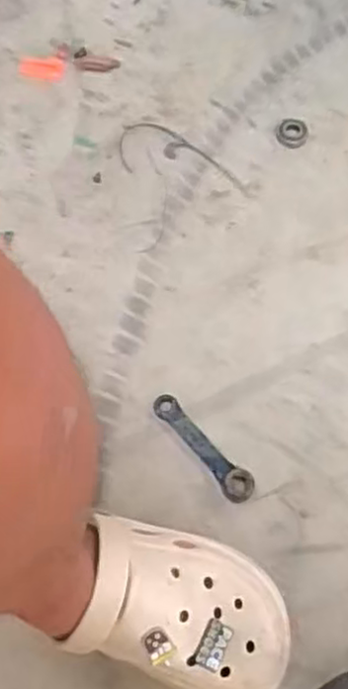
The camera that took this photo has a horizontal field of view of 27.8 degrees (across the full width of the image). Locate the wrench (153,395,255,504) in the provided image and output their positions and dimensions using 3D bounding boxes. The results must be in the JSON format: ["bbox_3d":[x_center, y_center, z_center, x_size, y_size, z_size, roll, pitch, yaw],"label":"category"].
[{"bbox_3d":[0.025,0.097,0.660,0.027,0.015,0.124,-40,72,-14],"label":"wrench"}]

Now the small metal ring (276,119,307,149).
[{"bbox_3d":[0.134,-0.237,0.794,0.033,0.011,0.034,0,67,1],"label":"small metal ring"}]

